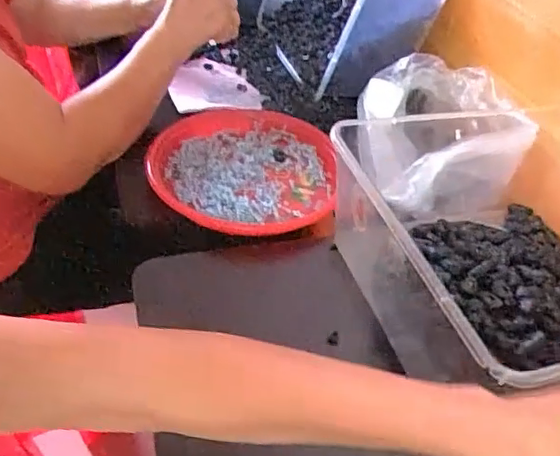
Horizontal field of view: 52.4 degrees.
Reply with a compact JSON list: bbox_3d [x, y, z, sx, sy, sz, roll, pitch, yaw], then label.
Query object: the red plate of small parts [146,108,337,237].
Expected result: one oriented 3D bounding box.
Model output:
[{"bbox_3d":[-0.041,-0.080,0.701,0.223,0.026,0.229,4,42,-4],"label":"red plate of small parts"}]

